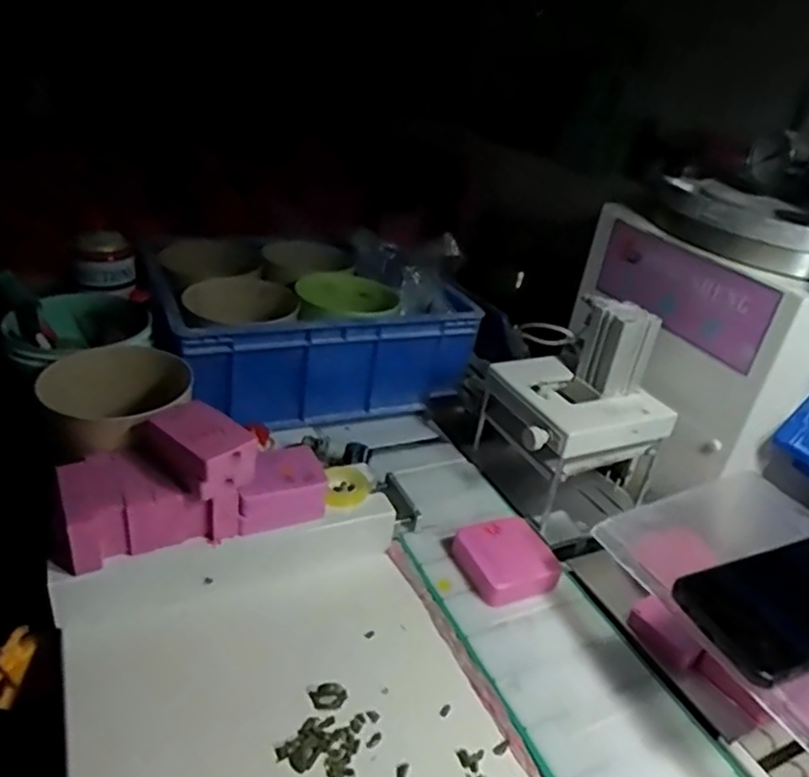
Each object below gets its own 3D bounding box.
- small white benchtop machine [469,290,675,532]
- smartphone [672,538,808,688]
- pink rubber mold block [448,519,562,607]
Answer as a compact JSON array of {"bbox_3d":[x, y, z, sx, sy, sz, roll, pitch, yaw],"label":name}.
[{"bbox_3d":[0.153,0.008,0.624,0.148,0.173,0.138,-8,34,-26],"label":"small white benchtop machine"},{"bbox_3d":[0.258,0.134,0.418,0.159,0.014,0.078,-6,33,-23],"label":"smartphone"},{"bbox_3d":[0.083,0.141,0.538,0.072,0.023,0.070,-9,35,-24],"label":"pink rubber mold block"}]

